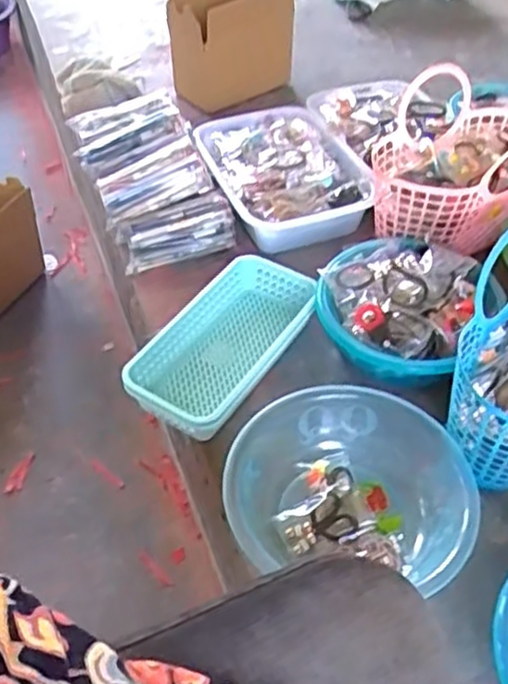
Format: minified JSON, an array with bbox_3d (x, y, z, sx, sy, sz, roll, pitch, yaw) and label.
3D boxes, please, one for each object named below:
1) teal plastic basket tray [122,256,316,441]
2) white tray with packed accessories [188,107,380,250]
[{"bbox_3d":[-0.031,0.005,0.867,0.130,0.075,0.267,25,51,16],"label":"teal plastic basket tray"},{"bbox_3d":[0.039,-0.255,1.068,0.204,0.074,0.262,-14,51,-17],"label":"white tray with packed accessories"}]

